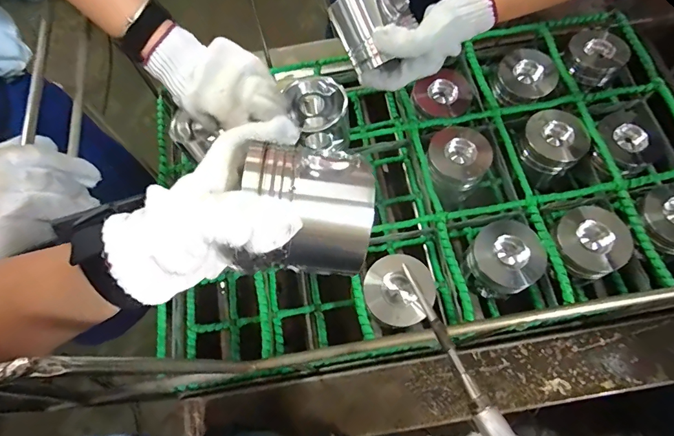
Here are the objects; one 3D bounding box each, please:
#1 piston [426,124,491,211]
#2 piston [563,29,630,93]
[{"bbox_3d":[0.187,-0.085,0.631,0.093,0.097,0.100,29,72,12],"label":"piston"},{"bbox_3d":[0.446,-0.275,0.674,0.094,0.046,0.095,-25,70,-8],"label":"piston"}]

